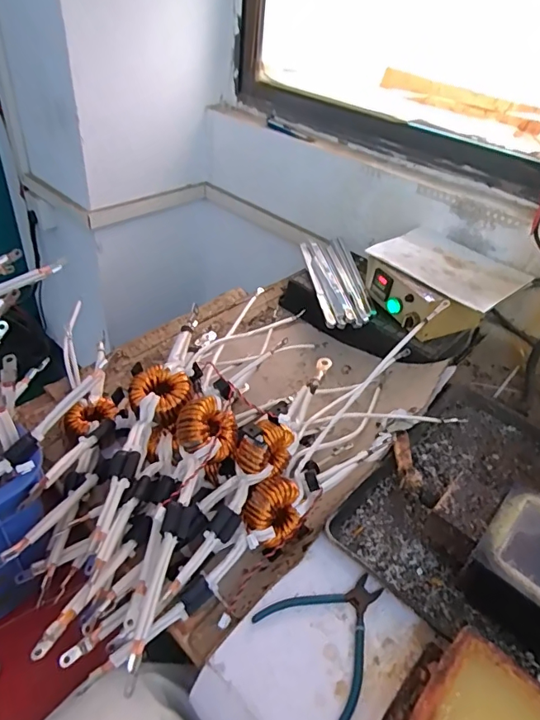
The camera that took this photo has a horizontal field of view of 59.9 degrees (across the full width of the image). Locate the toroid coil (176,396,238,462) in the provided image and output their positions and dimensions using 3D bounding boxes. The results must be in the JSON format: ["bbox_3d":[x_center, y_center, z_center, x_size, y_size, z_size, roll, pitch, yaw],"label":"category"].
[{"bbox_3d":[-0.076,0.086,0.570,0.038,0.077,0.068,-24,25,37],"label":"toroid coil"}]

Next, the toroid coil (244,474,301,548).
[{"bbox_3d":[0.003,0.179,0.561,0.062,0.051,0.068,4,40,-3],"label":"toroid coil"}]

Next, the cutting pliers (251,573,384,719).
[{"bbox_3d":[0.071,0.284,0.503,0.131,0.007,0.125,-28,51,-34],"label":"cutting pliers"}]

